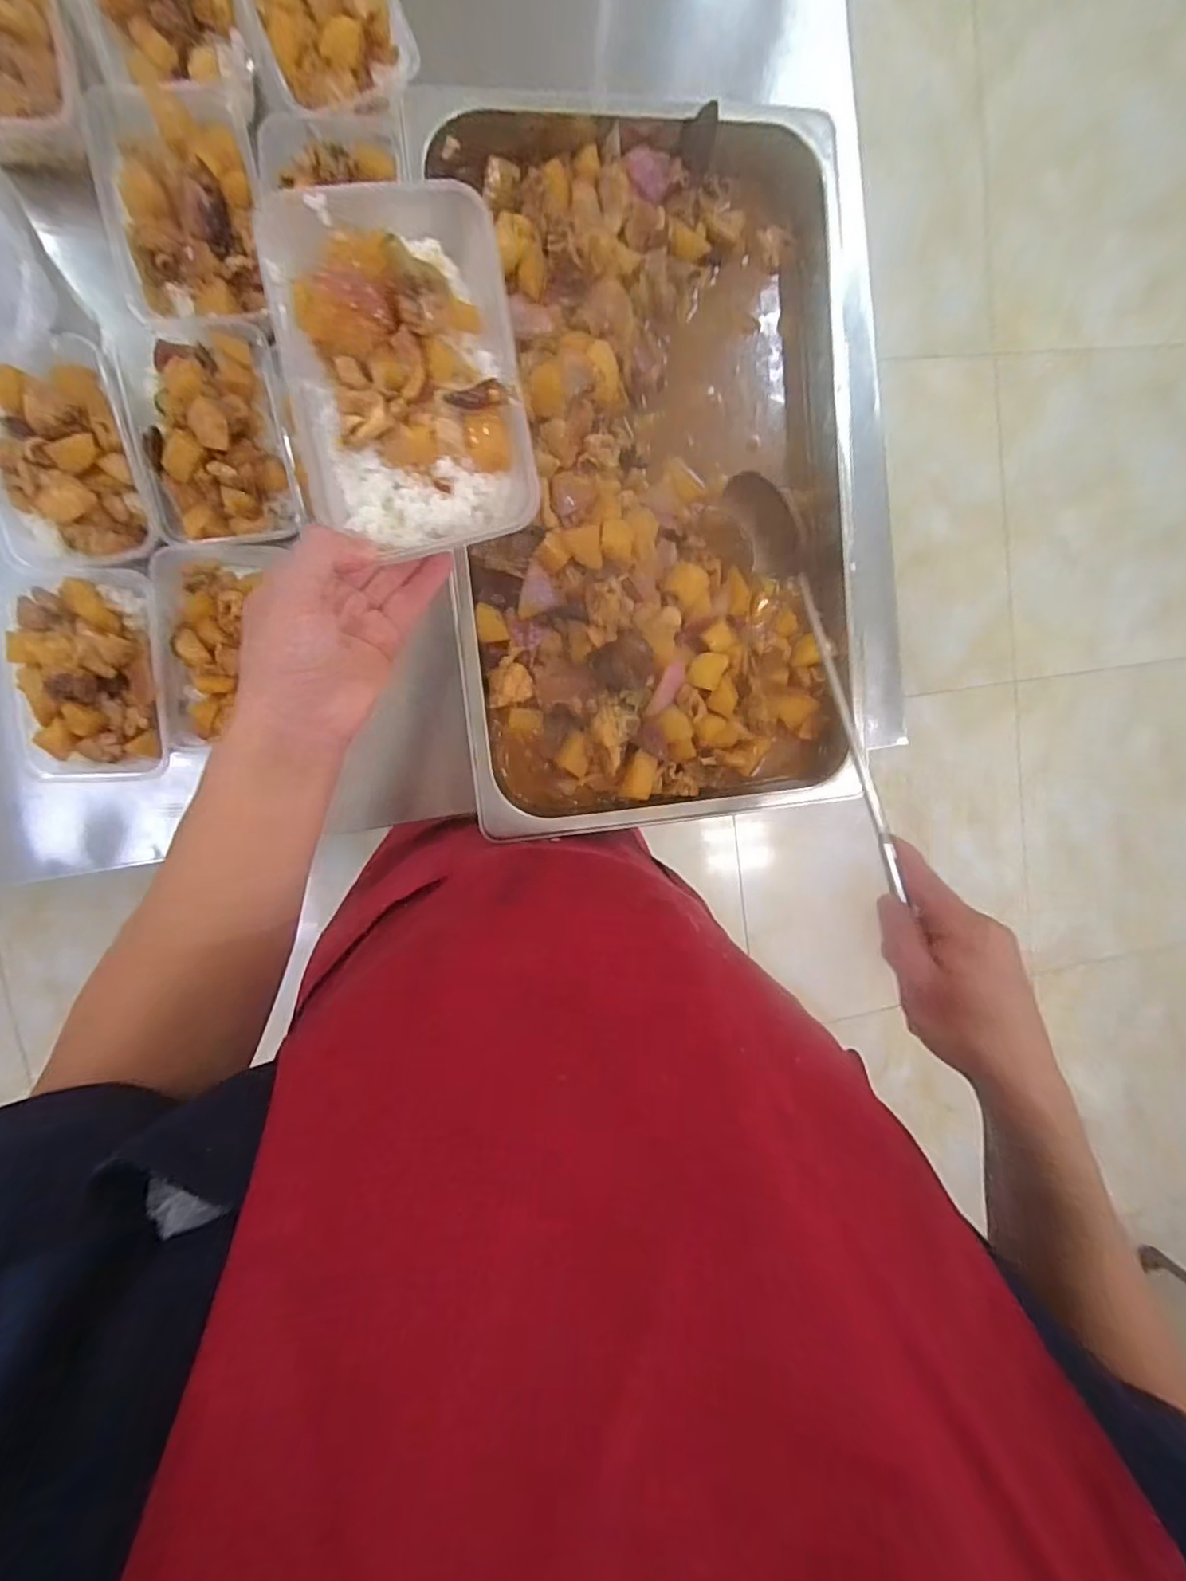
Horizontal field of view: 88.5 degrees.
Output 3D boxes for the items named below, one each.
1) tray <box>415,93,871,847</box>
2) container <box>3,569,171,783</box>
[{"bbox_3d":[0.049,-0.243,0.486,0.340,0.082,0.534,-8,96,-9],"label":"tray"},{"bbox_3d":[-0.417,-0.098,0.504,0.112,0.040,0.174,-2,96,-9],"label":"container"}]

